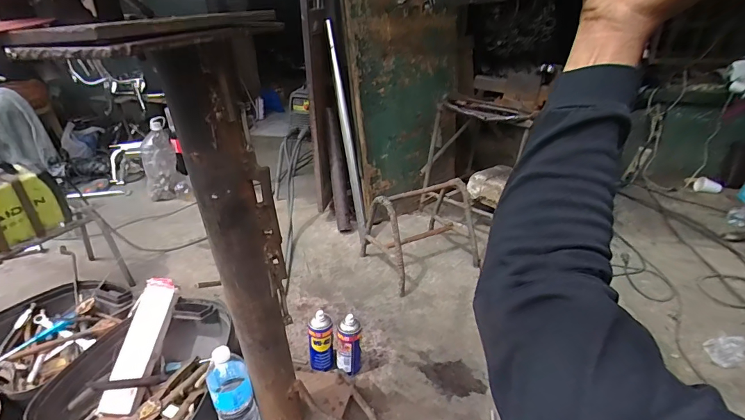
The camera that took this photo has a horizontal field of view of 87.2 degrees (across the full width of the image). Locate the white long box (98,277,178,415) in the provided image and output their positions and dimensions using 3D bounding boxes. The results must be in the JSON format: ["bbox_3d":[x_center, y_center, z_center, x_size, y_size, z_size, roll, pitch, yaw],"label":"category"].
[{"bbox_3d":[-0.599,0.344,1.018,0.092,0.055,0.337,2,58,3],"label":"white long box"}]

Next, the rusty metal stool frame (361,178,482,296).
[{"bbox_3d":[0.204,0.053,1.485,0.432,0.302,0.288,-16,32,-28],"label":"rusty metal stool frame"}]

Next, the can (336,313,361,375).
[{"bbox_3d":[-0.064,0.377,1.050,0.067,0.193,0.053,-1,28,-3],"label":"can"}]

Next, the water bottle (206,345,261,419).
[{"bbox_3d":[-0.288,0.388,0.810,0.078,0.254,0.076,0,33,0],"label":"water bottle"}]

